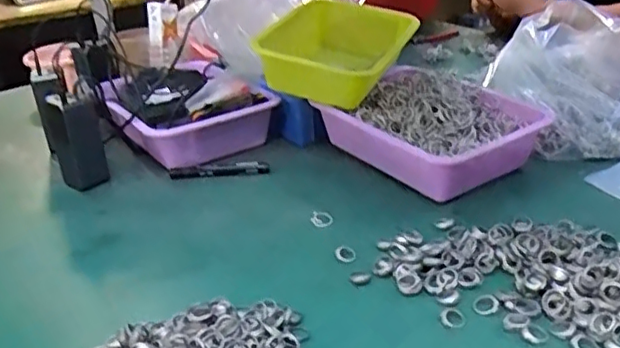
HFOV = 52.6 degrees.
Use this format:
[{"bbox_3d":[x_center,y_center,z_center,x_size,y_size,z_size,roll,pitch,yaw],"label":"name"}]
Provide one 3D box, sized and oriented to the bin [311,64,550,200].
[{"bbox_3d":[0.178,-0.073,0.883,0.225,0.081,0.258,-20,30,-25],"label":"bin"}]

